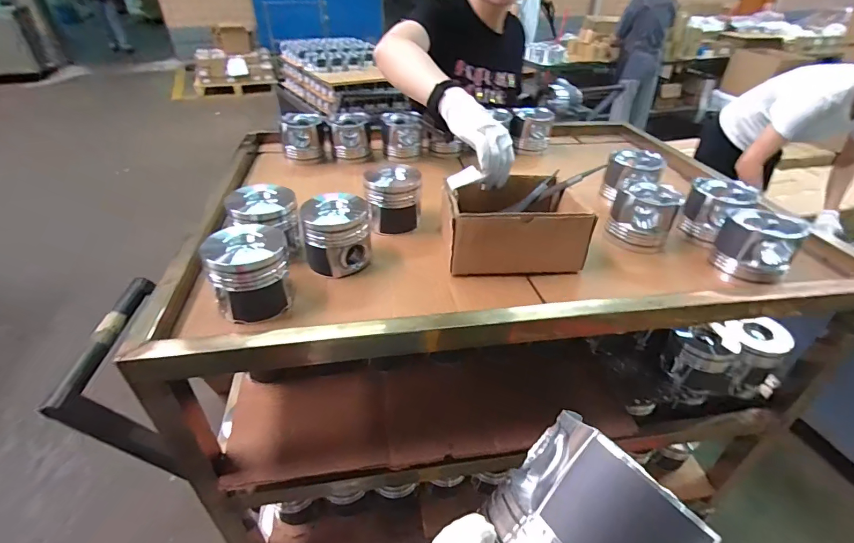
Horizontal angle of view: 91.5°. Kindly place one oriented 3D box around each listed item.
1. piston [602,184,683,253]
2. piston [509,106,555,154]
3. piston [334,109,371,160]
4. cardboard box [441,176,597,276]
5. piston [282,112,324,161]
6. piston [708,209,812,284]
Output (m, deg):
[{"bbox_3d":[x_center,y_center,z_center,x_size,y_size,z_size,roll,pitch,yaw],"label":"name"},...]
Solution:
[{"bbox_3d":[0.352,-0.089,0.682,0.097,0.088,0.097,20,41,23],"label":"piston"},{"bbox_3d":[0.252,-0.342,1.013,0.095,0.088,0.079,10,38,11],"label":"piston"},{"bbox_3d":[-0.176,-0.309,0.961,0.090,0.089,0.083,-5,38,-8],"label":"piston"},{"bbox_3d":[0.128,-0.082,0.643,0.195,0.090,0.177,-1,37,-4],"label":"cardboard box"},{"bbox_3d":[-0.284,-0.306,0.955,0.093,0.086,0.088,-10,39,-15],"label":"piston"},{"bbox_3d":[0.477,-0.039,0.604,0.087,0.078,0.098,-30,47,-35],"label":"piston"}]

